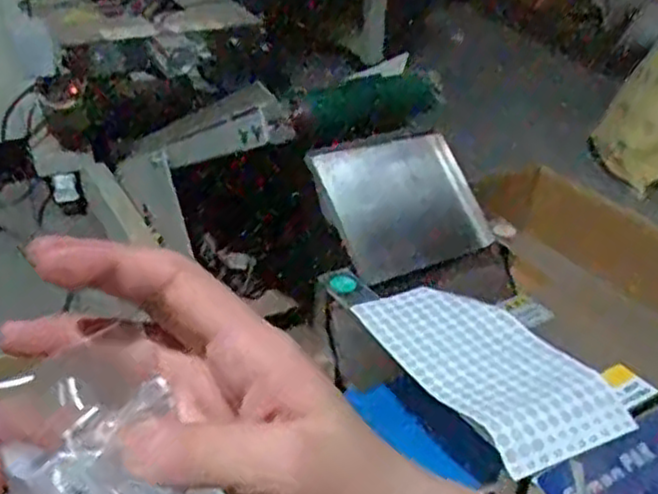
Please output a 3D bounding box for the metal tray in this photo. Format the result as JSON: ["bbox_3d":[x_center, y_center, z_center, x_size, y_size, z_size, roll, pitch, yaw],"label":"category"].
[{"bbox_3d":[0.075,-0.049,0.828,0.176,0.036,0.151,-16,81,-29],"label":"metal tray"}]

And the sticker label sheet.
[{"bbox_3d":[0.133,0.096,0.643,0.121,0.025,0.226,-16,37,-26],"label":"sticker label sheet"}]

